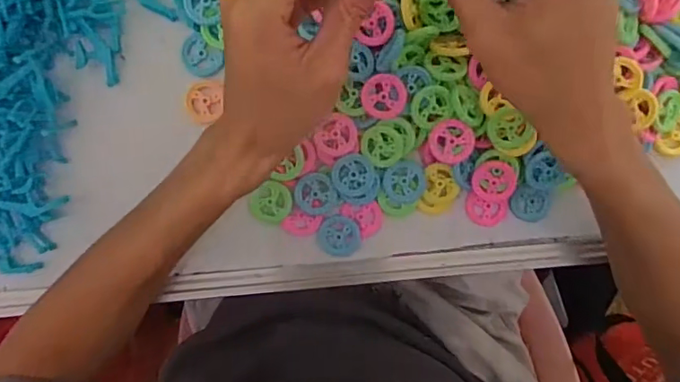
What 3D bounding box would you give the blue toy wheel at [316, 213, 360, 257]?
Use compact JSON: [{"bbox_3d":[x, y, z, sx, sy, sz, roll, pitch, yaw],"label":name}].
[{"bbox_3d":[-0.001,0.033,0.378,0.030,0.004,0.030,0,96,-2],"label":"blue toy wheel"}]

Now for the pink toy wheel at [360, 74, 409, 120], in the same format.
[{"bbox_3d":[0.030,-0.063,0.356,0.030,0.004,0.030,3,109,8],"label":"pink toy wheel"}]

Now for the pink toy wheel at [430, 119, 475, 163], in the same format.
[{"bbox_3d":[0.075,-0.033,0.359,0.030,0.005,0.029,3,100,16],"label":"pink toy wheel"}]

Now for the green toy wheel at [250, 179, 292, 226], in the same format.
[{"bbox_3d":[-0.048,0.008,0.374,0.027,0.005,0.030,35,94,-5],"label":"green toy wheel"}]

